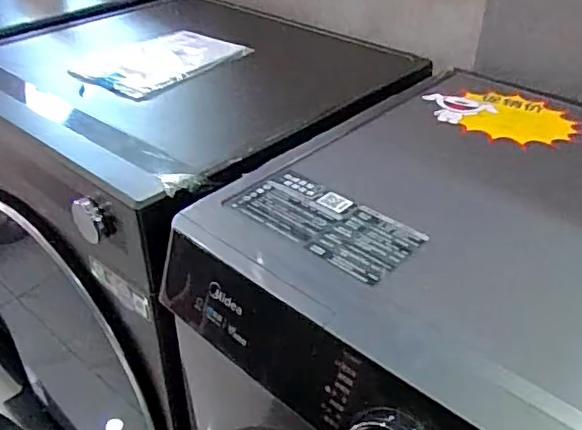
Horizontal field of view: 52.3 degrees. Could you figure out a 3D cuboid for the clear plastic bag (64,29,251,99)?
[{"bbox_3d":[-0.212,-0.246,0.946,0.205,0.016,0.248,23,41,31],"label":"clear plastic bag"}]

